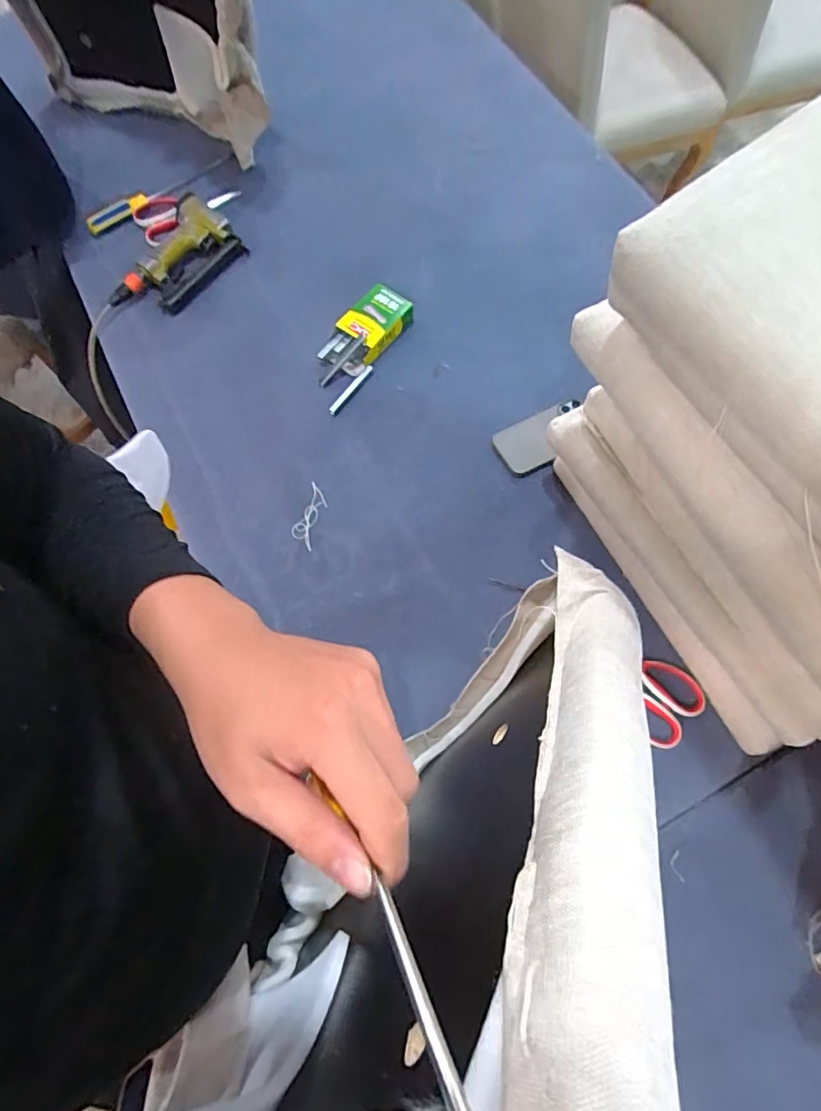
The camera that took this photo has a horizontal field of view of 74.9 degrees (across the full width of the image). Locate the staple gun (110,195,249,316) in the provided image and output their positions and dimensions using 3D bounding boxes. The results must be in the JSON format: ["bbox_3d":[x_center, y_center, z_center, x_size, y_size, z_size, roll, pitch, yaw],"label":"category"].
[{"bbox_3d":[-0.387,-0.485,0.909,0.131,0.059,0.220,26,73,9],"label":"staple gun"}]

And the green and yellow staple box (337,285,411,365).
[{"bbox_3d":[-0.060,-0.376,0.866,0.081,0.034,0.120,37,74,12],"label":"green and yellow staple box"}]

